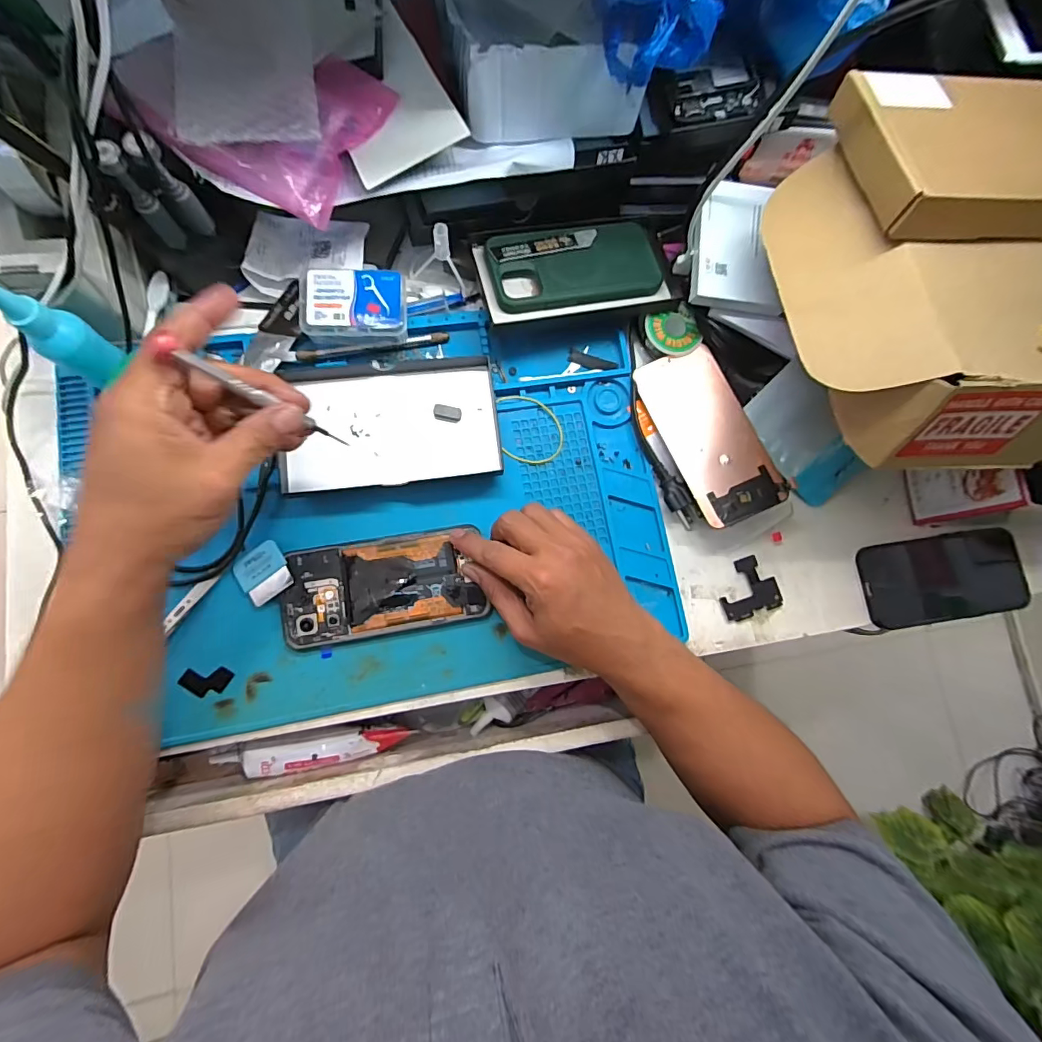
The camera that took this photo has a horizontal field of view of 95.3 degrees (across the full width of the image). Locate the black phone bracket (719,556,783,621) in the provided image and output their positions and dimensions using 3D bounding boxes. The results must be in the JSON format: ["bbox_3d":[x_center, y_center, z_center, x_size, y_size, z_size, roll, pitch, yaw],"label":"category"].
[{"bbox_3d":[0.198,0.058,0.414,0.054,0.005,0.047,-16,82,-8],"label":"black phone bracket"}]

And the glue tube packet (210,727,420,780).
[{"bbox_3d":[-0.177,0.195,0.405,0.160,0.016,0.032,-5,81,-6],"label":"glue tube packet"}]

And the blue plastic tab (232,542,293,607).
[{"bbox_3d":[-0.201,0.041,0.372,0.037,0.006,0.038,-35,85,-10],"label":"blue plastic tab"}]

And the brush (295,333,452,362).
[{"bbox_3d":[-0.127,-0.152,0.411,0.126,0.010,0.008,-12,82,-7],"label":"brush"}]

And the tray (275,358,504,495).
[{"bbox_3d":[-0.106,-0.082,0.395,0.170,0.020,0.104,-6,81,-6],"label":"tray"}]

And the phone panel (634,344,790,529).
[{"bbox_3d":[0.163,-0.076,0.411,0.072,0.008,0.155,-24,77,1],"label":"phone panel"}]

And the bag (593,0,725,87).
[{"bbox_3d":[0.081,-0.305,0.287,0.036,0.072,0.072,-41,86,-10],"label":"bag"}]

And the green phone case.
[{"bbox_3d":[0.047,-0.223,0.413,0.146,0.007,0.073,-13,82,-9],"label":"green phone case"}]

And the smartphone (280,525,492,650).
[{"bbox_3d":[-0.111,0.052,0.381,0.151,0.008,0.076,-10,88,-7],"label":"smartphone"}]

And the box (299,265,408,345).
[{"bbox_3d":[-0.138,-0.177,0.400,0.085,0.039,0.059,0,82,-5],"label":"box"}]

